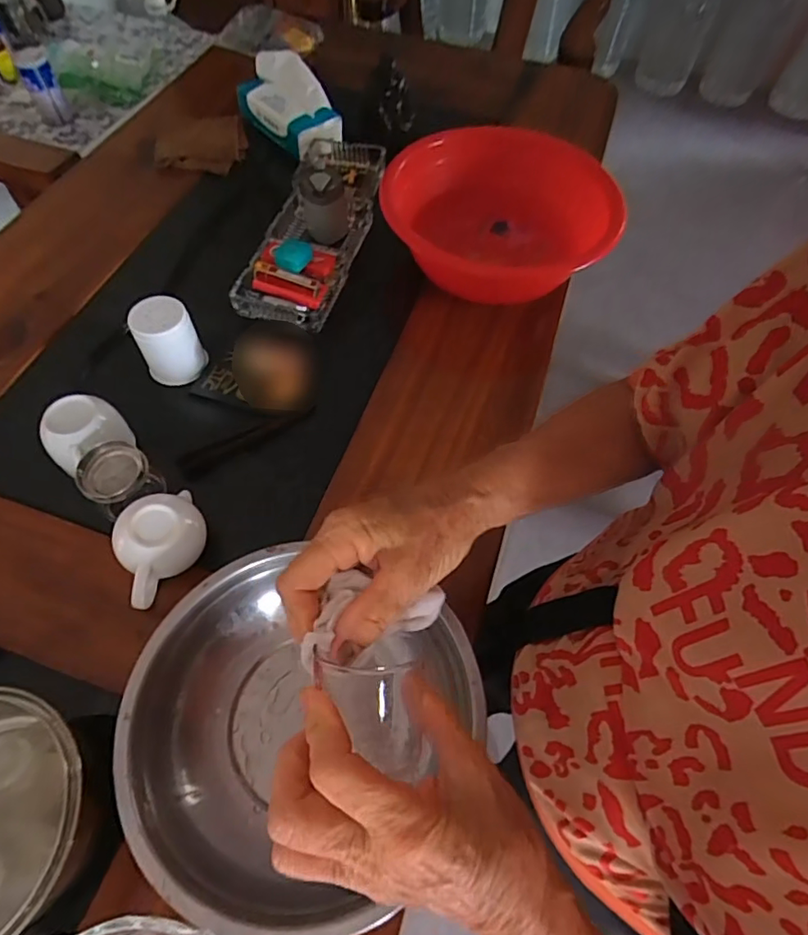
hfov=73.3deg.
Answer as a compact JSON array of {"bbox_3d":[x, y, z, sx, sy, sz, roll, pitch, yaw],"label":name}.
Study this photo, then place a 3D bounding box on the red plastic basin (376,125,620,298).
[{"bbox_3d":[0.124,-0.322,0.732,0.285,0.116,0.285,1,60,-2],"label":"red plastic basin"}]

